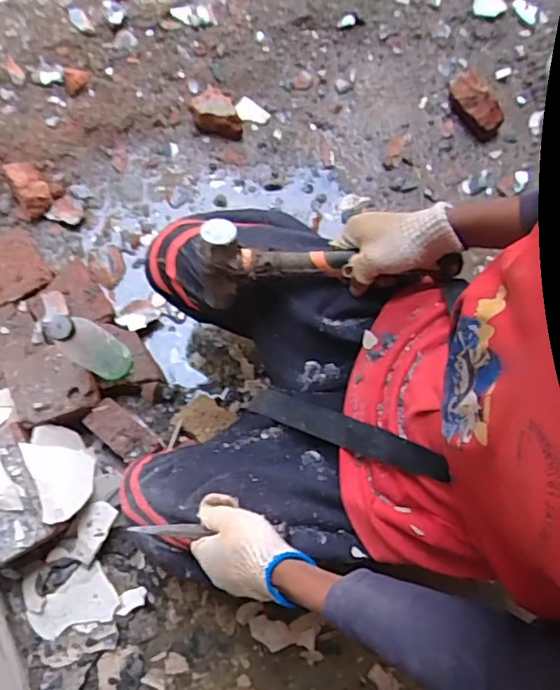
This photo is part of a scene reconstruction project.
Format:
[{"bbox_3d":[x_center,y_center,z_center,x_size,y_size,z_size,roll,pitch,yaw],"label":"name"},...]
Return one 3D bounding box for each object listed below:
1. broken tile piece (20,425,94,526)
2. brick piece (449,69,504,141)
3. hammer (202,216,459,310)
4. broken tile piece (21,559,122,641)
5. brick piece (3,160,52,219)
[{"bbox_3d":[-0.293,0.167,0.739,0.082,0.010,0.125,-12,65,-40],"label":"broken tile piece"},{"bbox_3d":[0.356,-0.435,0.993,0.058,0.057,0.119,-30,76,-11],"label":"brick piece"},{"bbox_3d":[0.052,-0.086,0.598,0.274,0.080,0.061,0,72,-12],"label":"hammer"},{"bbox_3d":[-0.288,0.347,0.751,0.118,0.015,0.084,-16,74,-7],"label":"broken tile piece"},{"bbox_3d":[-0.419,-0.261,0.908,0.063,0.054,0.082,-35,77,-12],"label":"brick piece"}]

